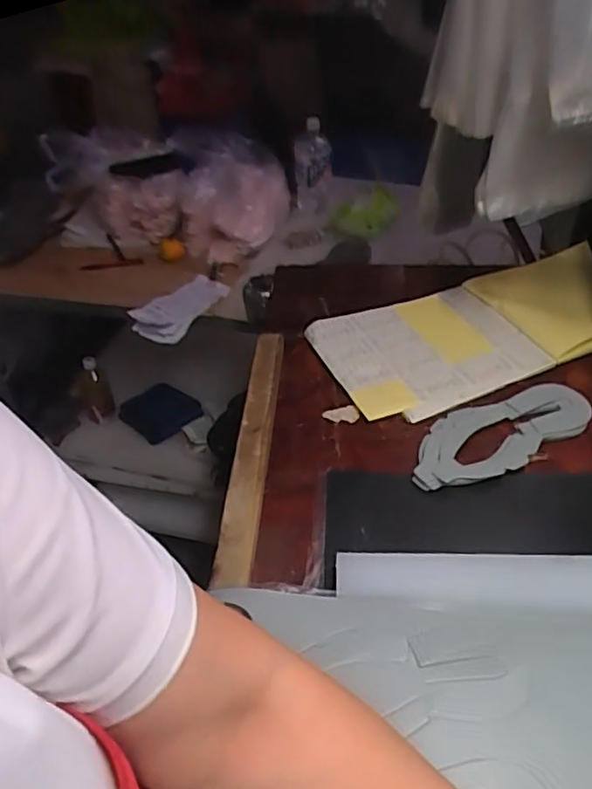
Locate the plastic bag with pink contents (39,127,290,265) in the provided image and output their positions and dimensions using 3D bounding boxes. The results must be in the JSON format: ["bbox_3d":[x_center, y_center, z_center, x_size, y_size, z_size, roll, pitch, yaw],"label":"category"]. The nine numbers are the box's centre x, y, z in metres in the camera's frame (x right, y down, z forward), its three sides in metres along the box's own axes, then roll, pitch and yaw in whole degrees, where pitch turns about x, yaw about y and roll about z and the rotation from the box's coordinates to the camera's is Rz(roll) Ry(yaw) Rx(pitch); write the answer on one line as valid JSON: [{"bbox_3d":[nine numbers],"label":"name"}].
[{"bbox_3d":[-0.270,-0.463,1.389,0.509,0.206,0.266,19,48,23],"label":"plastic bag with pink contents"}]

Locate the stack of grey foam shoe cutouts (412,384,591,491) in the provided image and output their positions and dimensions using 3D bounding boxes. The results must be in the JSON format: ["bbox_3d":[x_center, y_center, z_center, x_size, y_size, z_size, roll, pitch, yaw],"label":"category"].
[{"bbox_3d":[0.217,0.039,0.675,0.225,0.012,0.098,-23,45,-18],"label":"stack of grey foam shoe cutouts"}]

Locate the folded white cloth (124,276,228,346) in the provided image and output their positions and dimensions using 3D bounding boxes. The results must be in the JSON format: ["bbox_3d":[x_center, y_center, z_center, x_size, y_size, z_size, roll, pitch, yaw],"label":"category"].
[{"bbox_3d":[-0.220,-0.162,1.222,0.118,0.059,0.187,28,51,30],"label":"folded white cloth"}]

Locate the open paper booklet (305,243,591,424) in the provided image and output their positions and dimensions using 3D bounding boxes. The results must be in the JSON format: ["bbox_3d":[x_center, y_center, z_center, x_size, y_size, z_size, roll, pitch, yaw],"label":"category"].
[{"bbox_3d":[0.251,-0.087,0.820,0.440,0.026,0.214,-17,43,-12],"label":"open paper booklet"}]

